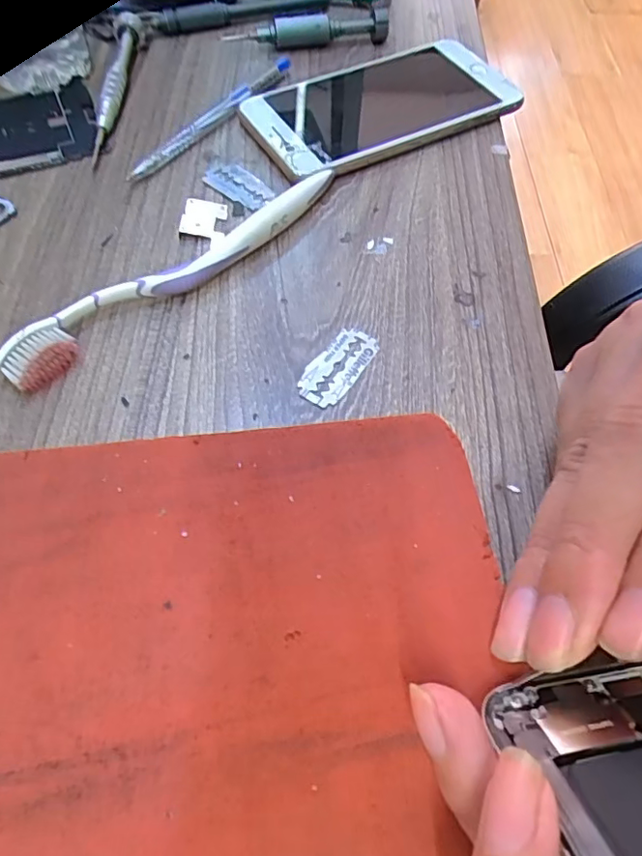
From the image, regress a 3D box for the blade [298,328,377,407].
[{"bbox_3d":[0.007,-0.027,0.232,0.020,0.004,0.042,32,64,16],"label":"blade"}]

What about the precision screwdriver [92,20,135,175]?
[{"bbox_3d":[-0.123,-0.199,0.326,0.013,0.013,0.122,-1,59,-2],"label":"precision screwdriver"}]

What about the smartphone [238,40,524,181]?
[{"bbox_3d":[0.040,-0.190,0.323,0.163,0.013,0.082,-27,64,-17],"label":"smartphone"}]

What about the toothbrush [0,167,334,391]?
[{"bbox_3d":[-0.061,-0.072,0.252,0.177,0.014,0.020,-37,67,-21],"label":"toothbrush"}]

